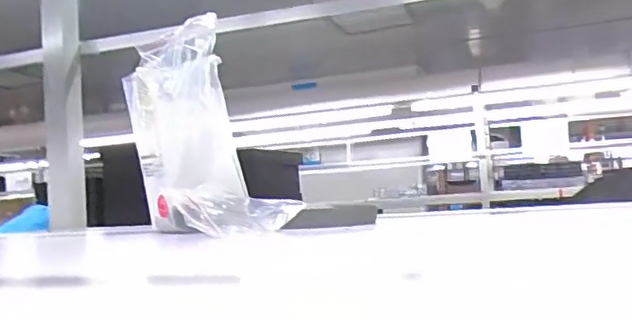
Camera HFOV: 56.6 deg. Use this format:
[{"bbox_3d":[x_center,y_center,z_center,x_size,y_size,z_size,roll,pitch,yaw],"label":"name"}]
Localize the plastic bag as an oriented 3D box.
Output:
[{"bbox_3d":[-0.122,-0.034,0.637,0.146,0.216,0.158,-2,-4,-23],"label":"plastic bag"}]

